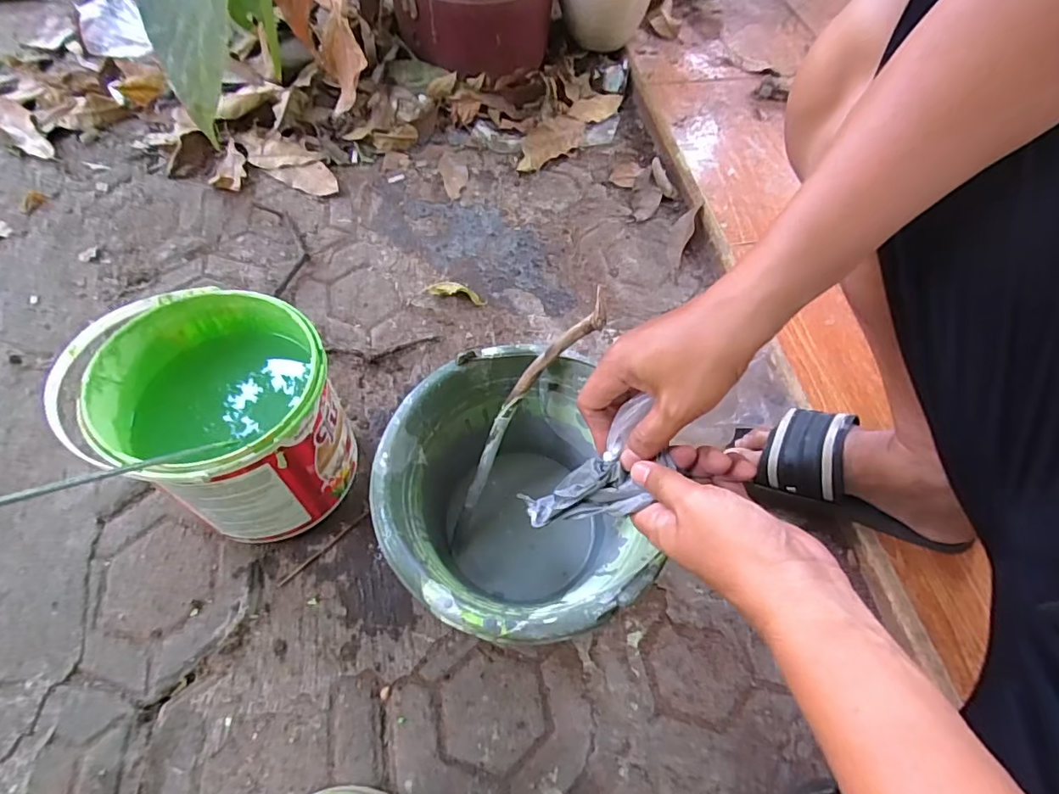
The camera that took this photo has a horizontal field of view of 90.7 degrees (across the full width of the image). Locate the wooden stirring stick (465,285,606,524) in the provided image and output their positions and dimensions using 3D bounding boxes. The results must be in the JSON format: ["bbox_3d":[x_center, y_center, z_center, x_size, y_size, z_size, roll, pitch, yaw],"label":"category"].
[{"bbox_3d":[-0.005,0.011,0.492,0.034,0.016,0.255,39,109,17],"label":"wooden stirring stick"}]

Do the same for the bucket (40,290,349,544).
[{"bbox_3d":[-0.282,0.020,0.512,0.194,0.194,0.177,2,61,-3],"label":"bucket"}]

